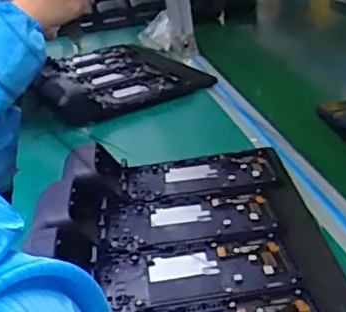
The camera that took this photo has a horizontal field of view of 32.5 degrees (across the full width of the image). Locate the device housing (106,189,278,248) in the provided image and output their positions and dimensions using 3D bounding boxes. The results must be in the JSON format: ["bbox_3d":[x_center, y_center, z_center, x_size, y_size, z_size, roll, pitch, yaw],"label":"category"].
[{"bbox_3d":[0.015,0.059,0.570,0.153,0.015,0.086,-4,26,2],"label":"device housing"}]

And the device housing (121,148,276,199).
[{"bbox_3d":[0.028,0.017,0.650,0.165,0.008,0.088,-6,26,-1],"label":"device housing"}]

